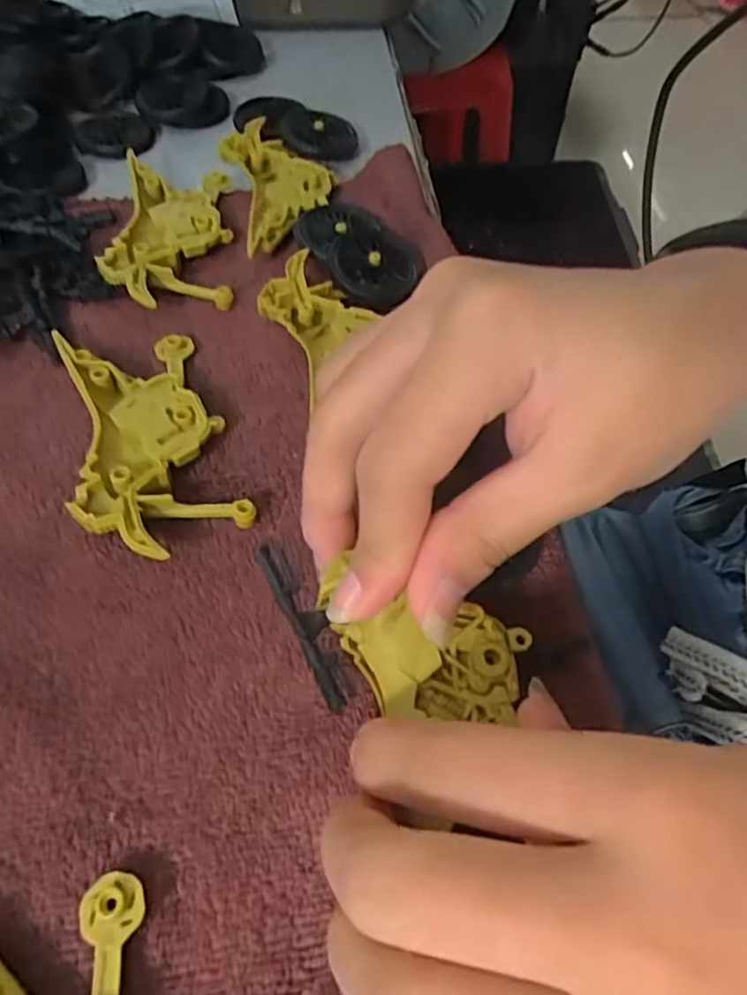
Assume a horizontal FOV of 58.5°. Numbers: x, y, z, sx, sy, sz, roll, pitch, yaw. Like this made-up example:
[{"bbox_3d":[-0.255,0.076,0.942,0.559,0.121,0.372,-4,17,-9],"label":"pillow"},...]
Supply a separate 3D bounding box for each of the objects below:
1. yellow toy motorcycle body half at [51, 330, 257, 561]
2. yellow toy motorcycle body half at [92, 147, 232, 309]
[{"bbox_3d":[-0.076,-0.021,0.223,0.048,0.013,0.094,-18,58,-13],"label":"yellow toy motorcycle body half"},{"bbox_3d":[-0.087,-0.115,0.286,0.049,0.012,0.101,-5,56,-5],"label":"yellow toy motorcycle body half"}]

